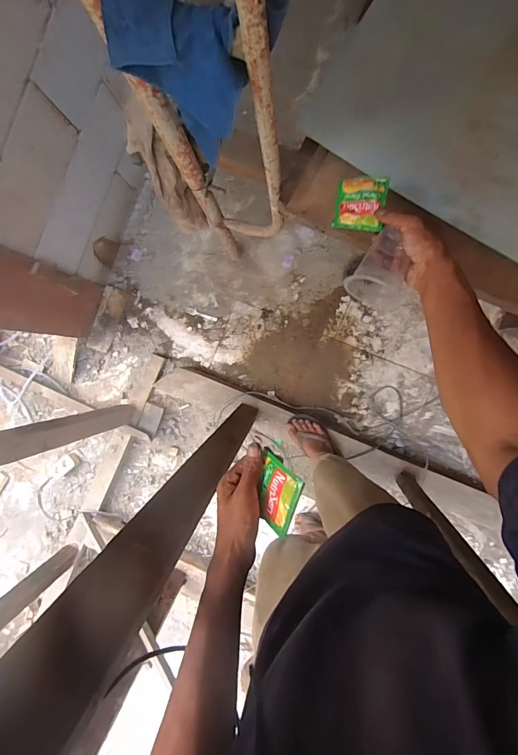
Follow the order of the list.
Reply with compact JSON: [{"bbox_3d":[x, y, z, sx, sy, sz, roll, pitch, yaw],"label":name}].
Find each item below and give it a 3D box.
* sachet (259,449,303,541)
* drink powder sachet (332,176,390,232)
[{"bbox_3d":[0.017,0.137,0.436,0.073,0.009,0.074,30,106,48],"label":"sachet"},{"bbox_3d":[0.154,-0.264,0.557,0.072,0.016,0.087,9,82,19],"label":"drink powder sachet"}]

